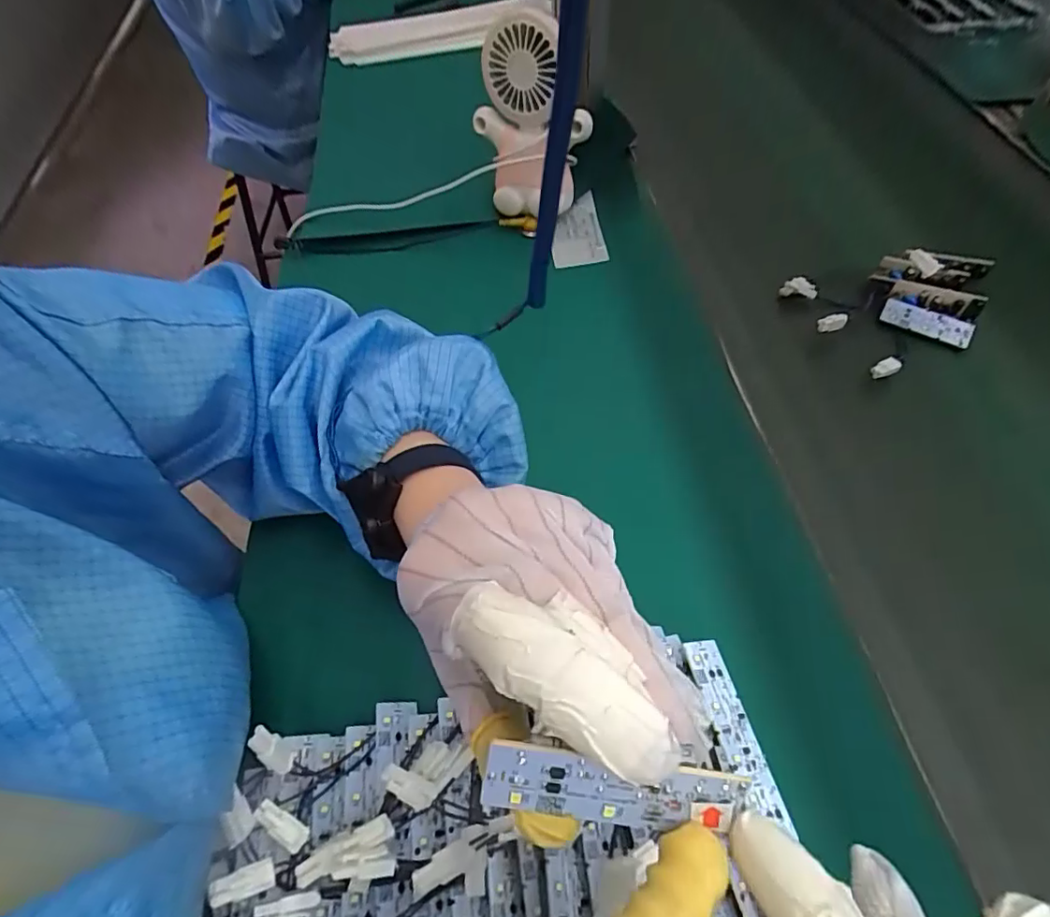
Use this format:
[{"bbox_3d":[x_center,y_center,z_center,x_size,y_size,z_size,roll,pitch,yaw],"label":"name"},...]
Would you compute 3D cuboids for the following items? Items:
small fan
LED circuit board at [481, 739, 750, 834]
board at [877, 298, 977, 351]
[{"bbox_3d":[0.001,-0.289,0.497,0.104,0.166,0.055,30,64,21],"label":"small fan"},{"bbox_3d":[0.022,0.083,0.138,0.062,0.024,0.004,9,24,-1],"label":"LED circuit board"},{"bbox_3d":[0.323,-0.108,0.446,0.065,0.004,0.022,28,85,20],"label":"board"}]

